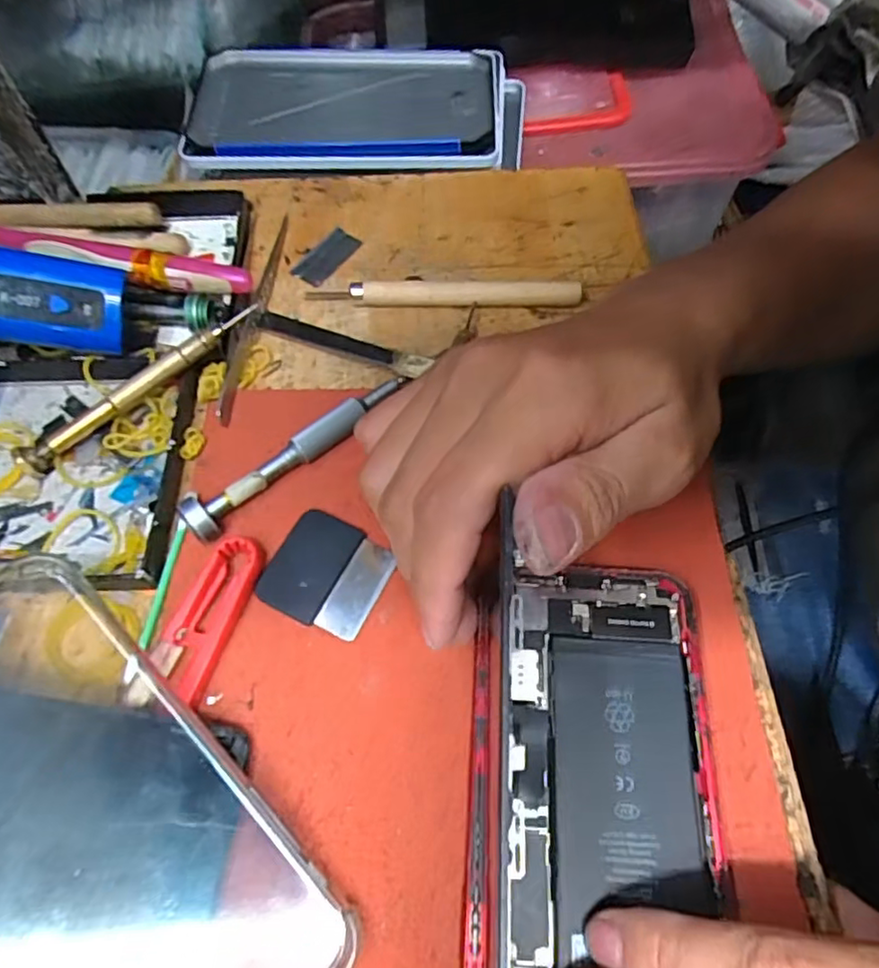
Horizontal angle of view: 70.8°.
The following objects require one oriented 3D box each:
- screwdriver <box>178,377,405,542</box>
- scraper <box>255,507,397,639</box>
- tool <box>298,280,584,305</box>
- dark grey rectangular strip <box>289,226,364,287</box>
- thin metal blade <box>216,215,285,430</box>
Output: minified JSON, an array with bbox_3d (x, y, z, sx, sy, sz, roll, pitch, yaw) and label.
[{"bbox_3d":[-0.055,-0.013,0.244,0.100,0.015,0.016,-41,69,-20],"label":"screwdriver"},{"bbox_3d":[-0.041,0.032,0.226,0.042,0.004,0.039,25,64,12],"label":"scraper"},{"bbox_3d":[0.002,-0.089,0.289,0.126,0.013,0.007,1,62,0],"label":"tool"},{"bbox_3d":[-0.056,-0.114,0.310,0.017,0.004,0.037,32,66,16],"label":"dark grey rectangular strip"},{"bbox_3d":[-0.086,-0.080,0.285,0.011,0.007,0.125,6,62,3],"label":"thin metal blade"}]

